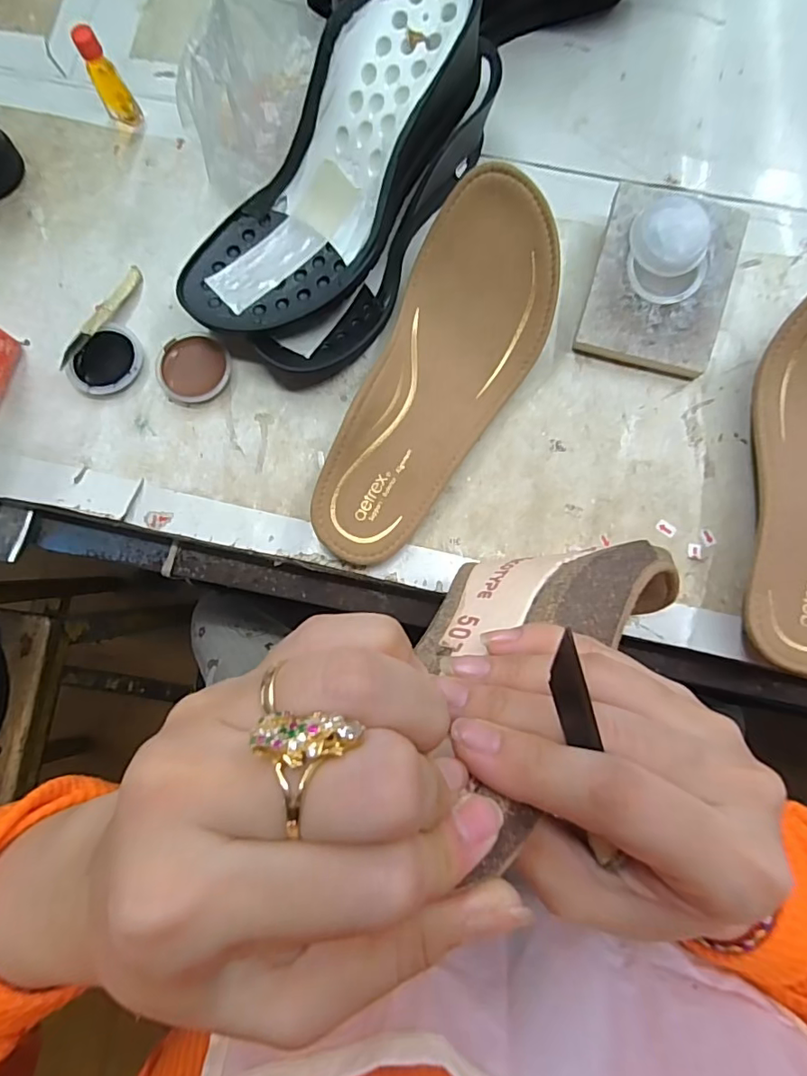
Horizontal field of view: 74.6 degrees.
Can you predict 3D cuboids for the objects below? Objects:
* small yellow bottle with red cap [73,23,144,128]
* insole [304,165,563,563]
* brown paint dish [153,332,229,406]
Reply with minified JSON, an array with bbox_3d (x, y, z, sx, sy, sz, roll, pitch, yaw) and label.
[{"bbox_3d":[-0.190,-0.294,0.341,0.018,0.053,0.015,-33,82,-4],"label":"small yellow bottle with red cap"},{"bbox_3d":[0.022,-0.089,0.303,0.084,0.054,0.219,23,83,5],"label":"insole"},{"bbox_3d":[-0.130,-0.106,0.329,0.045,0.009,0.040,-33,82,-4],"label":"brown paint dish"}]

